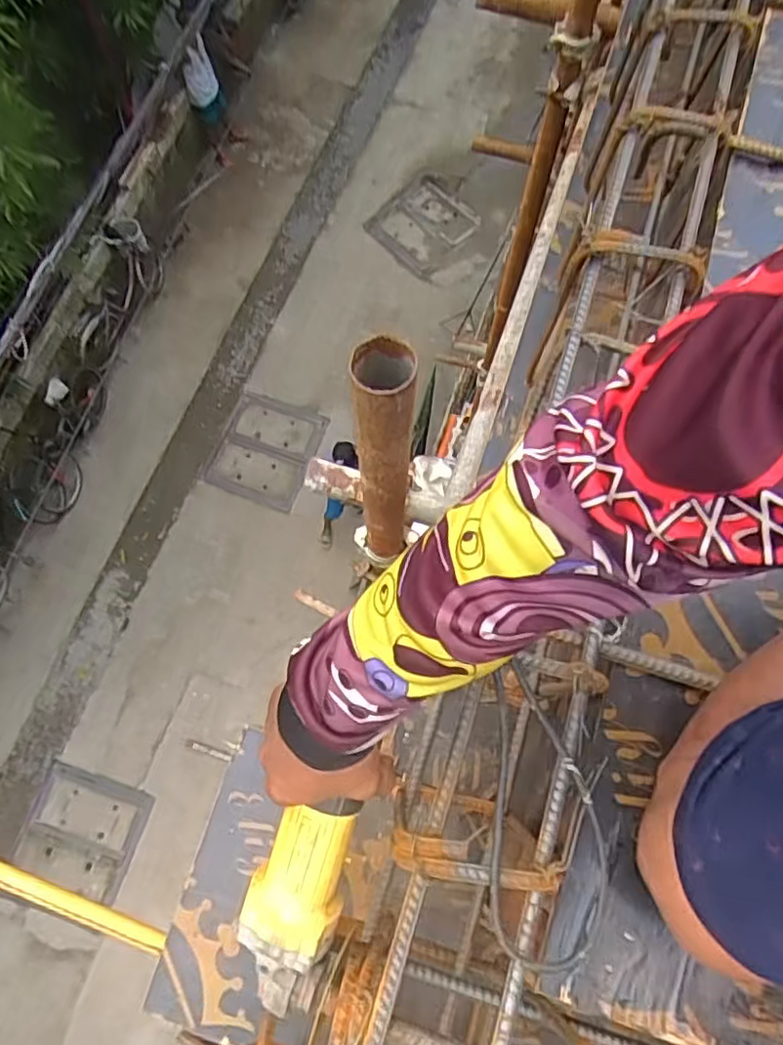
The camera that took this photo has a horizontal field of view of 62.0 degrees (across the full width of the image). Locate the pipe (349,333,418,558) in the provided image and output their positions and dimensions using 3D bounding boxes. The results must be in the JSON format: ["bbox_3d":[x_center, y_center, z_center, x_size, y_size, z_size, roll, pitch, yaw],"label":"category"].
[{"bbox_3d":[-0.010,-0.050,0.631,0.044,0.426,0.051,-6,73,-4],"label":"pipe"}]

